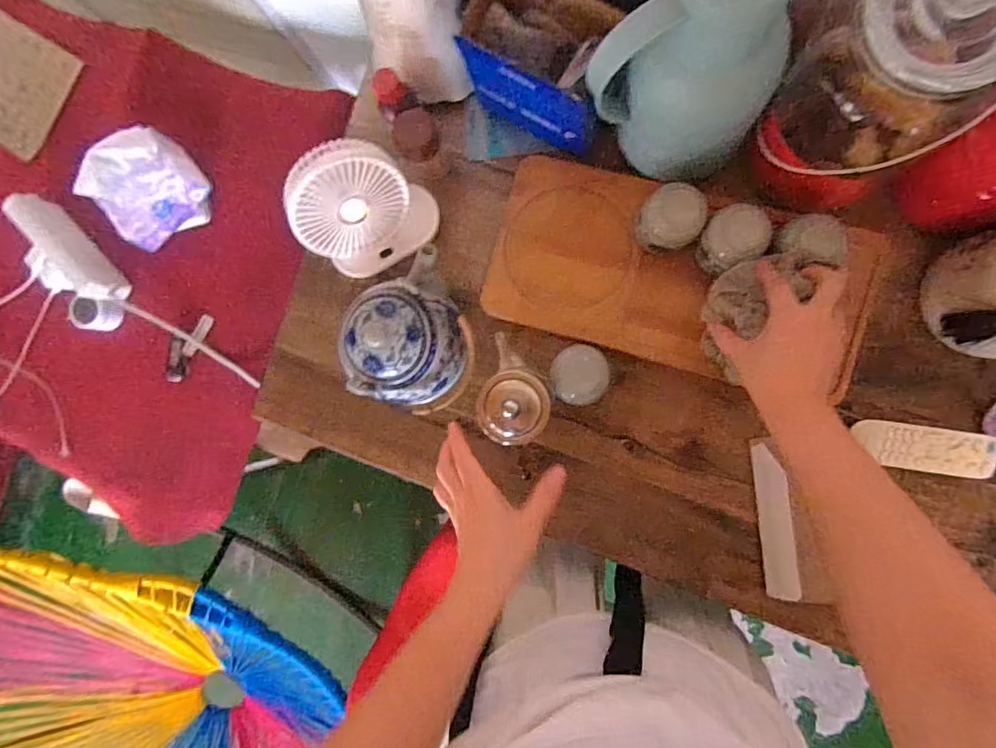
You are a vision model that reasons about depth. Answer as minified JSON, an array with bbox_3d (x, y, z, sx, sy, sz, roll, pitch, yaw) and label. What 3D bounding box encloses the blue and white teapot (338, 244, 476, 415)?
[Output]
[{"bbox_3d":[-0.097,-0.031,0.585,0.136,0.111,0.146,0,88,9],"label":"blue and white teapot"}]

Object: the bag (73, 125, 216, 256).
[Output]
[{"bbox_3d":[-0.510,-0.272,0.754,0.133,0.101,0.118,-30,84,7],"label":"bag"}]

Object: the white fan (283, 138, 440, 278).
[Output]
[{"bbox_3d":[-0.147,-0.176,0.573,0.132,0.179,0.068,-32,84,7],"label":"white fan"}]

